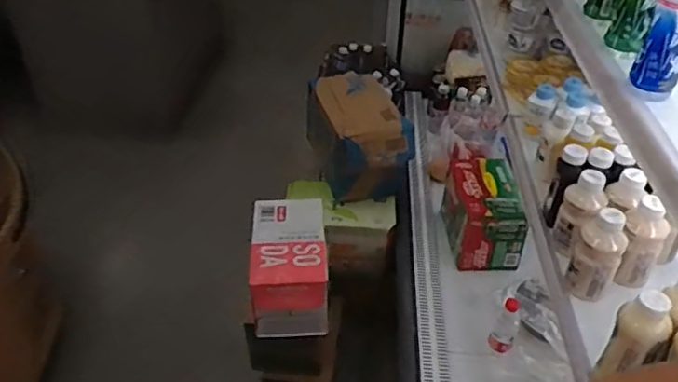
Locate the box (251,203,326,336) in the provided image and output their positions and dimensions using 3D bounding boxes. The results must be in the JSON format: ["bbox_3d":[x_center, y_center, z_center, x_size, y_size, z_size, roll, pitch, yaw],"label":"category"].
[{"bbox_3d":[-0.130,0.208,1.547,0.186,0.235,0.302,-1,38,-4],"label":"box"}]

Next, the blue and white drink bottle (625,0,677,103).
[{"bbox_3d":[0.493,-0.240,0.874,0.068,0.226,0.058,18,41,20],"label":"blue and white drink bottle"}]

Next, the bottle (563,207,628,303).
[{"bbox_3d":[0.412,0.102,0.948,0.072,0.147,0.063,21,42,23],"label":"bottle"}]

